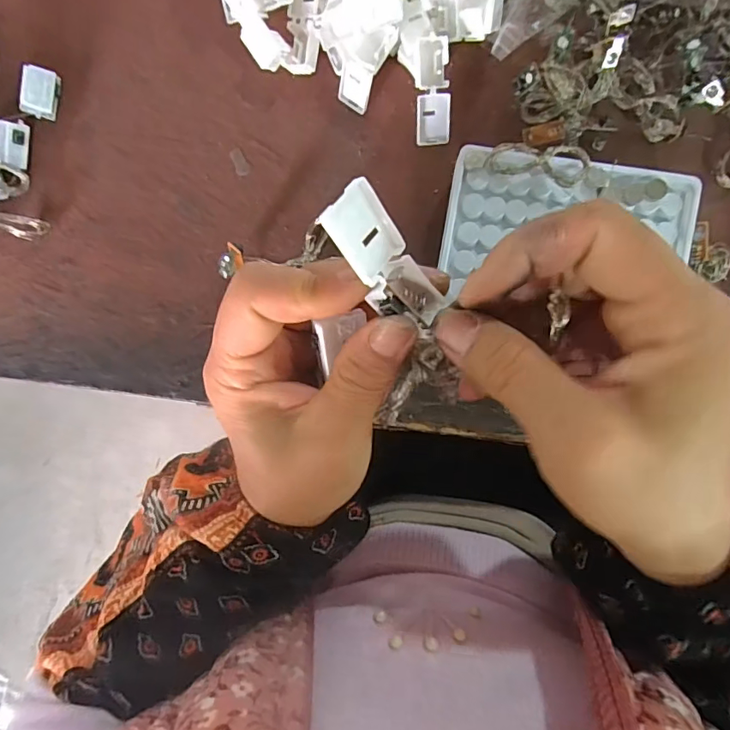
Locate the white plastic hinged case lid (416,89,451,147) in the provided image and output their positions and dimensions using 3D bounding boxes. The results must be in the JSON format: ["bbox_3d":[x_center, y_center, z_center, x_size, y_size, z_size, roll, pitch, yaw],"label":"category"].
[{"bbox_3d":[0.041,-0.149,0.294,0.020,0.004,0.029,-1,123,2],"label":"white plastic hinged case lid"}]

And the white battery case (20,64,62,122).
[{"bbox_3d":[-0.205,-0.172,0.308,0.010,0.021,0.029,21,101,41],"label":"white battery case"}]

